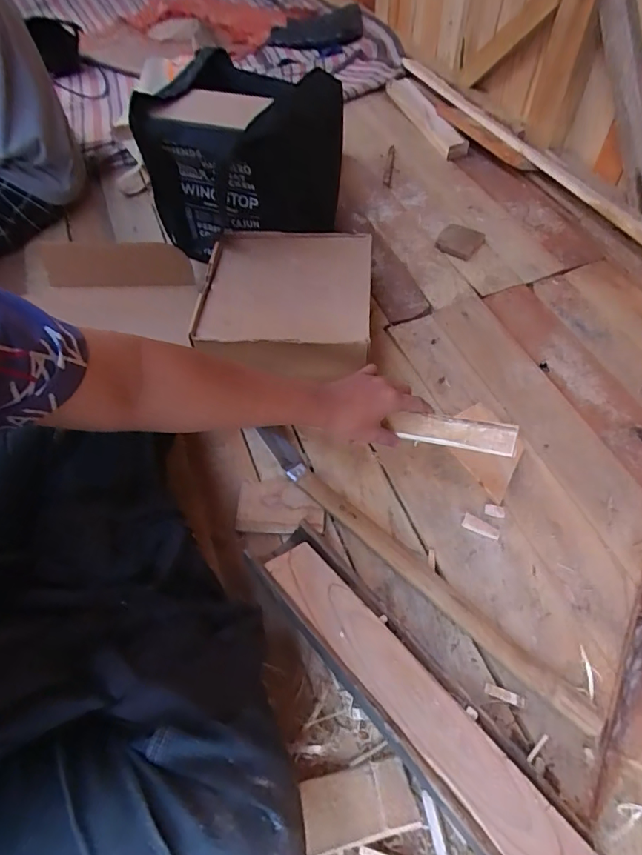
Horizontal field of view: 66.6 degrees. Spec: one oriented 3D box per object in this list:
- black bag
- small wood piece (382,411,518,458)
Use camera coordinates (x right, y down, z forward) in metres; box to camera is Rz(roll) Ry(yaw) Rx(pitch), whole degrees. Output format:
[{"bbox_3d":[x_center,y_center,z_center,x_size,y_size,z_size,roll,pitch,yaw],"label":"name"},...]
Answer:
[{"bbox_3d":[-0.148,-0.464,0.908,0.259,0.271,0.248,18,58,14],"label":"black bag"},{"bbox_3d":[0.163,0.006,0.595,0.139,0.014,0.040,8,54,27],"label":"small wood piece"}]

